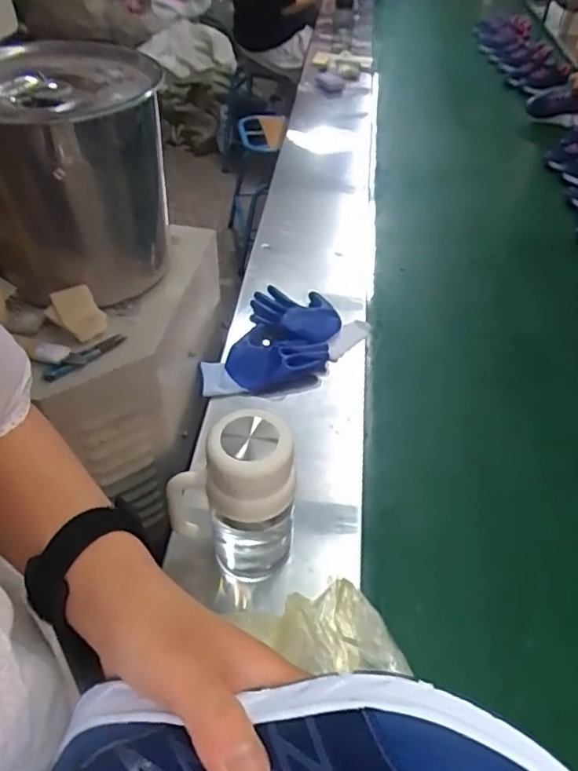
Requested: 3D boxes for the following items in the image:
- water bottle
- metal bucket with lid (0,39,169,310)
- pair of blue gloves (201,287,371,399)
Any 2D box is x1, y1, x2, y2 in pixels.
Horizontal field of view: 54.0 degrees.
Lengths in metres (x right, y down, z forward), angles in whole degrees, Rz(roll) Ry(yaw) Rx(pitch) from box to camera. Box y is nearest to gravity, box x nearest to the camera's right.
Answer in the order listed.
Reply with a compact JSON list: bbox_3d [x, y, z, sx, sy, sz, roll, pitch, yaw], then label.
[{"bbox_3d":[-0.058,0.145,0.638,0.124,0.253,0.094,-30,55,-26],"label":"water bottle"},{"bbox_3d":[-0.287,-0.271,0.736,0.237,0.239,0.218,1,48,-1],"label":"metal bucket with lid"},{"bbox_3d":[-0.005,-0.076,0.972,0.162,0.035,0.264,10,48,7],"label":"pair of blue gloves"}]

